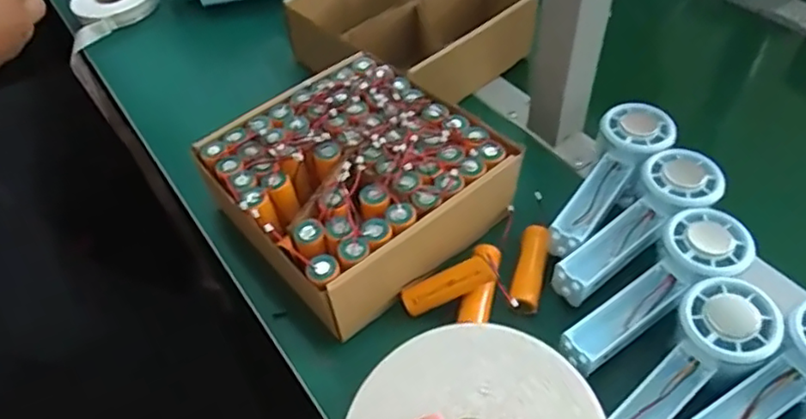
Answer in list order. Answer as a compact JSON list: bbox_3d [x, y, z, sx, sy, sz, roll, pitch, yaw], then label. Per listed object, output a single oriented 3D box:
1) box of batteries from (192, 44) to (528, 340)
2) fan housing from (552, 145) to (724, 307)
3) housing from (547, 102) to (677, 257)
[{"bbox_3d":[-0.040,-0.028,0.493,0.192,0.072,0.200,-37,56,-23],"label":"box of batteries"},{"bbox_3d":[0.175,0.011,0.453,0.156,0.036,0.050,-42,57,-7],"label":"fan housing"},{"bbox_3d":[0.165,-0.022,0.491,0.056,0.046,0.155,30,72,27],"label":"housing"}]

